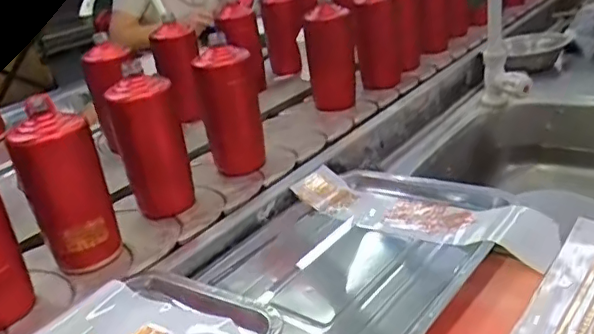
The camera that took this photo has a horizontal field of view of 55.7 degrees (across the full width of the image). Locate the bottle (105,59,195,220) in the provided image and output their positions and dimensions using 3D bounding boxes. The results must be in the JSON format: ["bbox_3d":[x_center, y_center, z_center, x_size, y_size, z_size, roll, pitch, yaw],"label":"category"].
[{"bbox_3d":[-0.183,-0.031,0.715,0.078,0.177,0.070,-15,26,-13],"label":"bottle"}]

